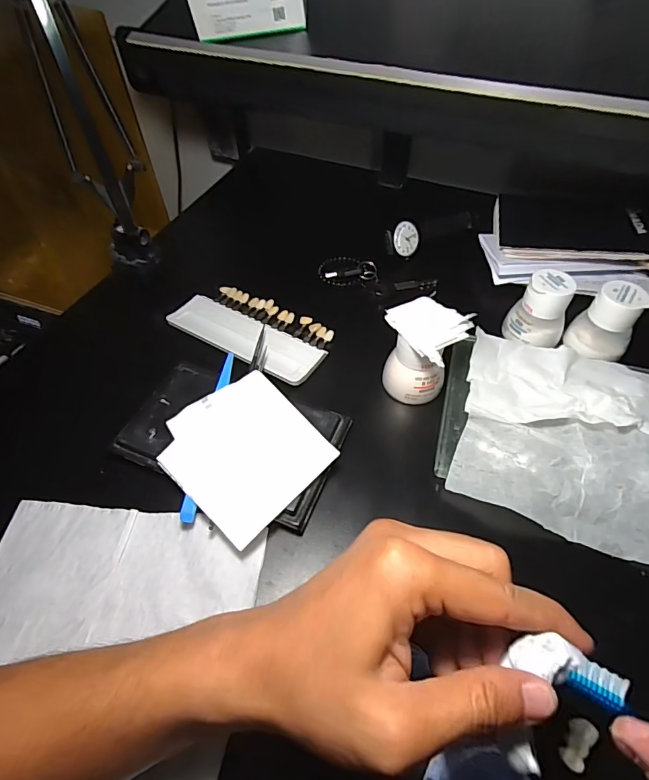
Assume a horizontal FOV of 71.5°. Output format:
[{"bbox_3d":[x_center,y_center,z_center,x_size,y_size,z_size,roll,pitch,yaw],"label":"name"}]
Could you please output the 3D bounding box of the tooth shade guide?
[{"bbox_3d":[-0.067,-0.058,0.414,0.146,0.021,0.080,28,58,20],"label":"tooth shade guide"}]

